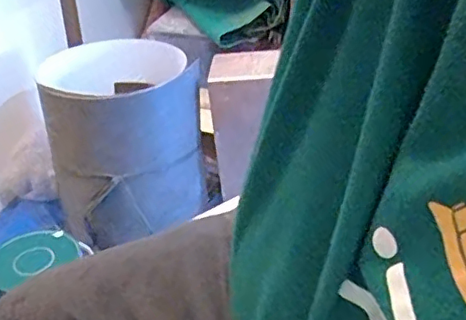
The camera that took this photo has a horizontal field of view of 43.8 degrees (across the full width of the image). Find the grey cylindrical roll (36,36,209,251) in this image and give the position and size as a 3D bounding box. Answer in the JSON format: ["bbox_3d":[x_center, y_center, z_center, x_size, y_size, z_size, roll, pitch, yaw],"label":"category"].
[{"bbox_3d":[-0.237,-0.055,1.367,0.361,0.357,0.344,-11,34,-14],"label":"grey cylindrical roll"}]

